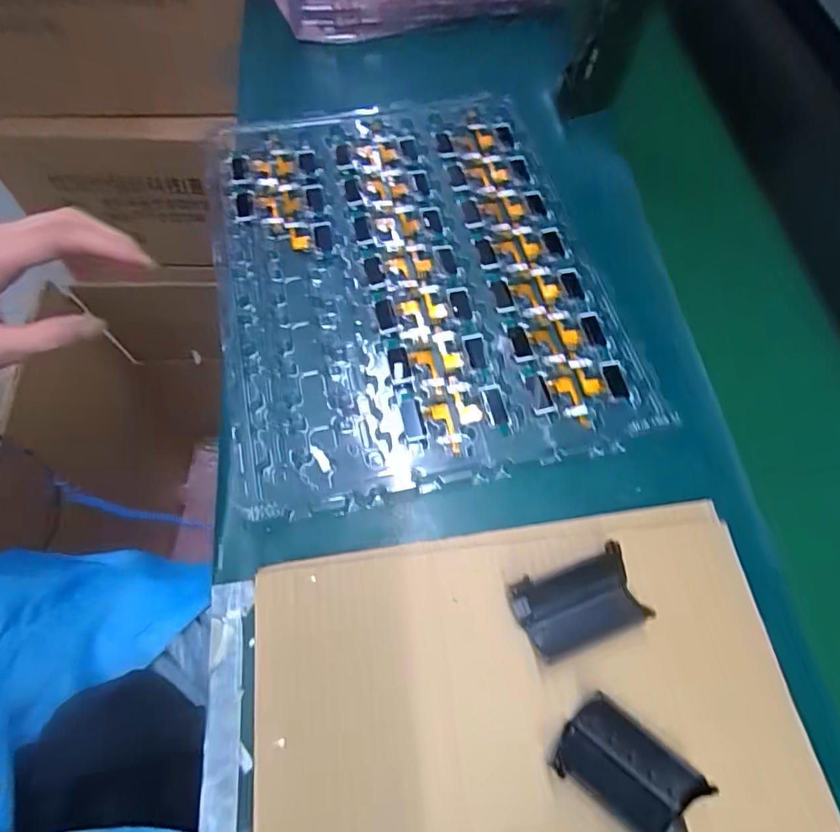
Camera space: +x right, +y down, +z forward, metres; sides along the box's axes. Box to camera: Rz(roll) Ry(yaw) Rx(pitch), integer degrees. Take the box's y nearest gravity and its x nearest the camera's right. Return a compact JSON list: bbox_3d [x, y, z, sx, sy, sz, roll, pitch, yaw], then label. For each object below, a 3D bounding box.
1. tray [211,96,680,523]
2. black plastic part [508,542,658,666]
[{"bbox_3d":[-0.007,-0.122,0.411,0.295,0.016,0.362,-11,67,-7],"label":"tray"},{"bbox_3d":[0.093,0.110,0.299,0.072,0.015,0.046,-19,68,-11],"label":"black plastic part"}]

